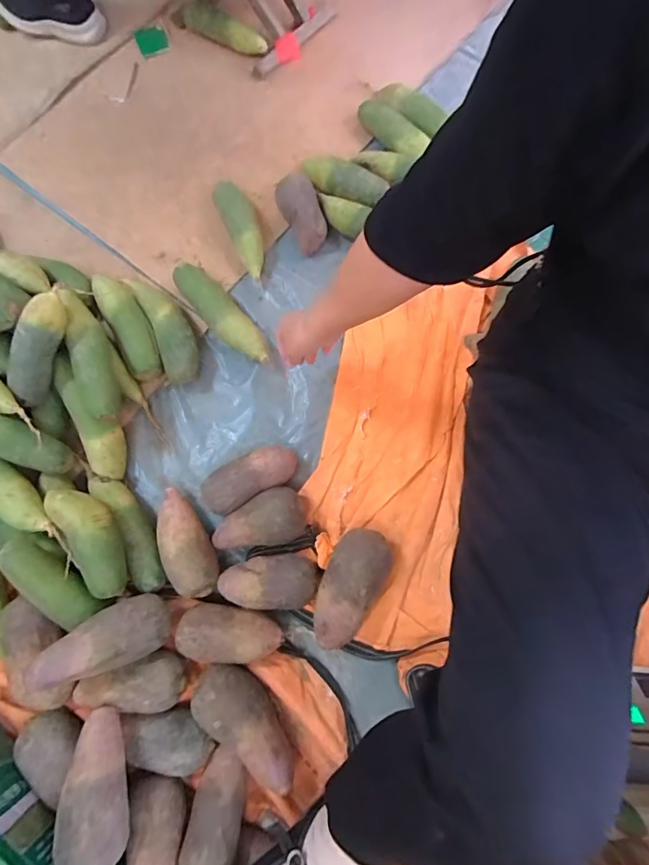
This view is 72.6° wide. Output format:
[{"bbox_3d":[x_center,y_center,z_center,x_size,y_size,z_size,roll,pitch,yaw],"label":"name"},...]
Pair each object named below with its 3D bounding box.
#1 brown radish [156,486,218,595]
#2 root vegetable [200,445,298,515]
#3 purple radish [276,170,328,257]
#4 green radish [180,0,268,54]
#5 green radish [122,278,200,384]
[{"bbox_3d":[-0.202,0.158,0.634,0.066,0.064,0.154,-29,75,-6],"label":"brown radish"},{"bbox_3d":[-0.110,0.068,0.659,0.147,0.057,0.061,-29,75,-6],"label":"root vegetable"},{"bbox_3d":[-0.037,-0.372,0.763,0.064,0.073,0.111,-24,75,-5],"label":"purple radish"},{"bbox_3d":[-0.208,-0.819,0.894,0.193,0.040,0.043,27,77,9],"label":"green radish"},{"bbox_3d":[-0.262,-0.180,0.735,0.067,0.062,0.200,-26,75,-5],"label":"green radish"}]

